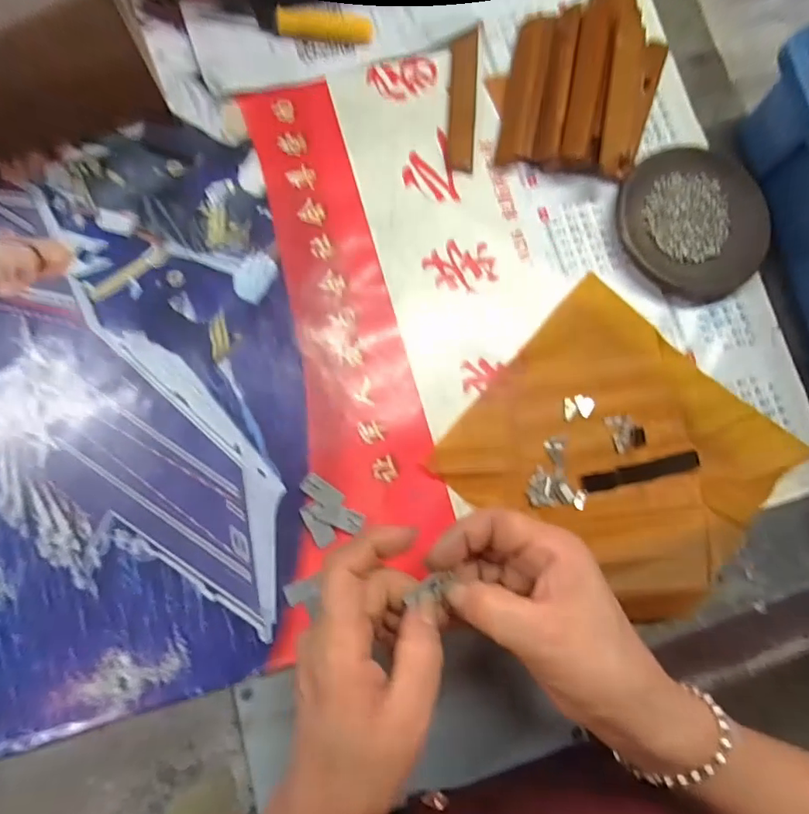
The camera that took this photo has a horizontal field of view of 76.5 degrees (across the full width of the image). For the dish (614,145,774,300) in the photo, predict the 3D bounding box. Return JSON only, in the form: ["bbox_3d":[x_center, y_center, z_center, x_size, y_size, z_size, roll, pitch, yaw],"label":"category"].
[{"bbox_3d":[0.216,-0.138,0.383,0.106,0.016,0.115,1,81,-4],"label":"dish"}]

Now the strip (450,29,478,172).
[{"bbox_3d":[0.045,-0.235,0.393,0.021,0.005,0.115,2,81,-4],"label":"strip"}]

